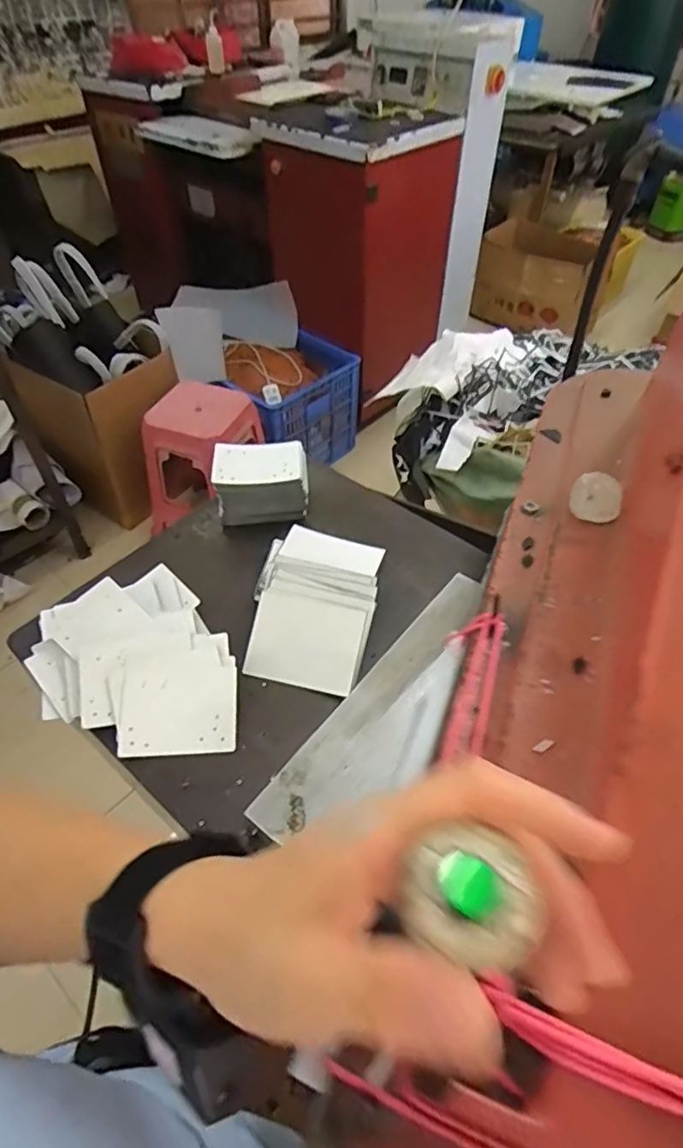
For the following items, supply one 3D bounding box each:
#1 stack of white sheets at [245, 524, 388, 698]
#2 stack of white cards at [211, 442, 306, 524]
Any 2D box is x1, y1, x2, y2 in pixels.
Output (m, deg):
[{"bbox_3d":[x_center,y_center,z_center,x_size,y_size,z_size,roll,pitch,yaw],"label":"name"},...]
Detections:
[{"bbox_3d":[-0.027,0.026,0.590,0.119,0.046,0.183,7,49,5],"label":"stack of white sheets"},{"bbox_3d":[-0.097,-0.111,0.696,0.111,0.064,0.078,-2,49,-2],"label":"stack of white cards"}]

